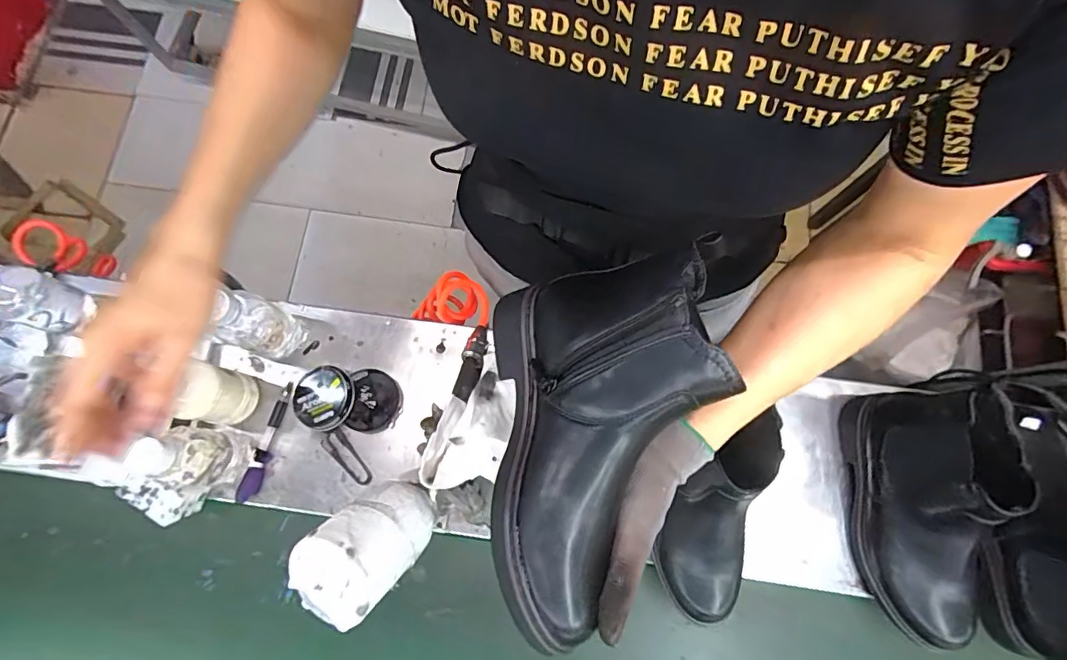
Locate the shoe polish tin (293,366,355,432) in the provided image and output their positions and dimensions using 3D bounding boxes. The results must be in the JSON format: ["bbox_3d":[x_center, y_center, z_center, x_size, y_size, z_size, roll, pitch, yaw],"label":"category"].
[{"bbox_3d":[-0.234,0.076,0.569,0.068,0.018,0.068,0,79,-1],"label":"shoe polish tin"}]

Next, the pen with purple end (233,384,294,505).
[{"bbox_3d":[-0.290,0.122,0.558,0.018,0.017,0.126,16,79,2],"label":"pen with purple end"}]

